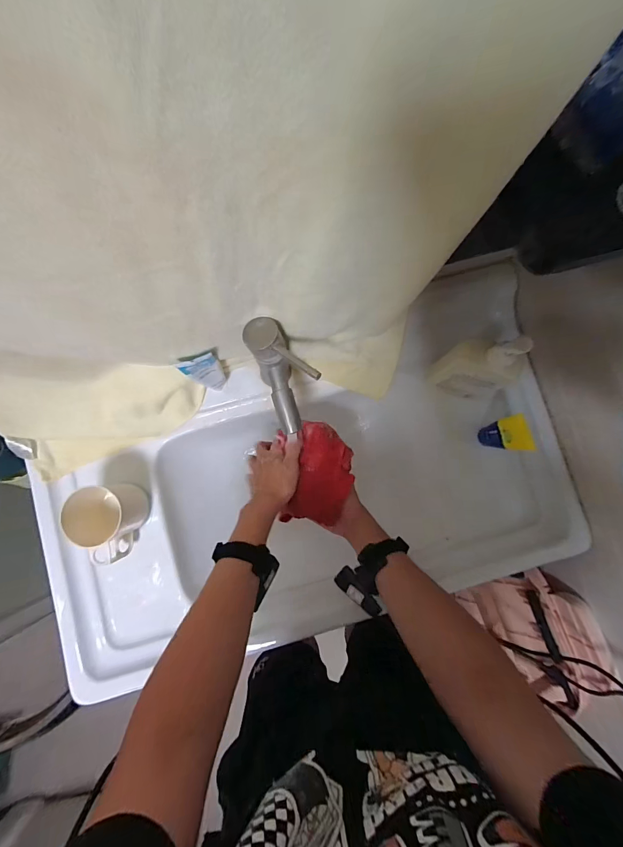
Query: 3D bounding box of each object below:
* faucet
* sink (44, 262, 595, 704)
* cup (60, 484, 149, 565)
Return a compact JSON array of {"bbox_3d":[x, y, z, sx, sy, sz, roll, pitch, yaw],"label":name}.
[{"bbox_3d":[-0.027,-0.066,0.465,0.071,0.093,0.134,-24,86,-4],"label":"faucet"},{"bbox_3d":[-0.004,0.106,0.599,0.816,0.153,0.461,-15,85,-3],"label":"sink"},{"bbox_3d":[-0.293,0.146,0.529,0.073,0.105,0.113,-18,86,-3],"label":"cup"}]

